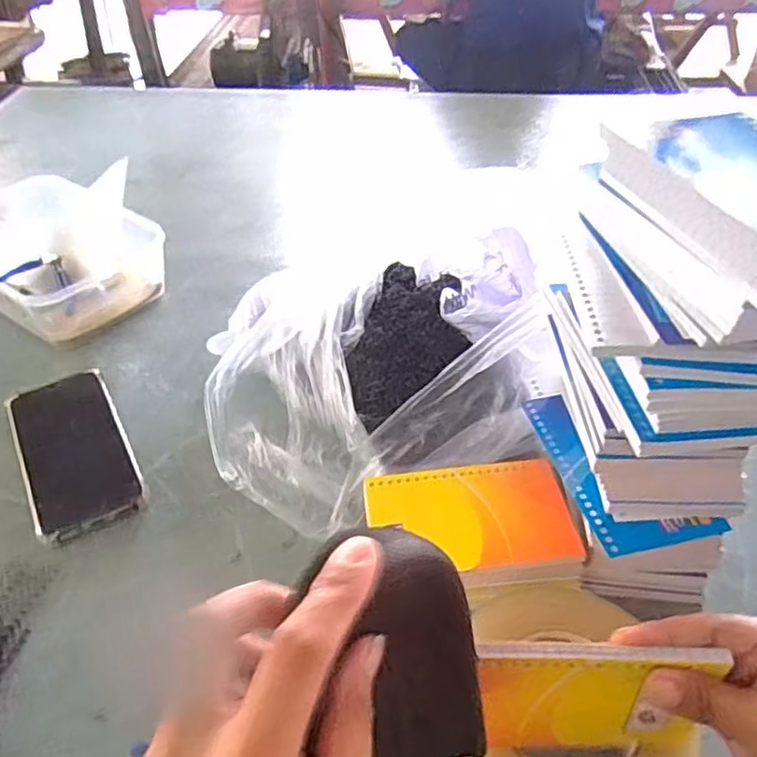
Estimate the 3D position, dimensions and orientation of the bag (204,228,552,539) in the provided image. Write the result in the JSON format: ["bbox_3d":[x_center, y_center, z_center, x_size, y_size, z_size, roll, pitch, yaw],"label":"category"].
[{"bbox_3d":[-0.004,-0.015,0.531,0.264,0.118,0.256,-5,43,-4],"label":"bag"}]

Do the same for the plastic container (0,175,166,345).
[{"bbox_3d":[-0.356,-0.132,0.691,0.243,0.078,0.162,29,52,29],"label":"plastic container"}]

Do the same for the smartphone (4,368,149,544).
[{"bbox_3d":[-0.249,0.058,0.532,0.079,0.016,0.171,-23,47,-21],"label":"smartphone"}]

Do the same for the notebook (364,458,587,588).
[{"bbox_3d":[0.061,0.093,0.425,0.129,0.011,0.086,-6,43,-4],"label":"notebook"}]

